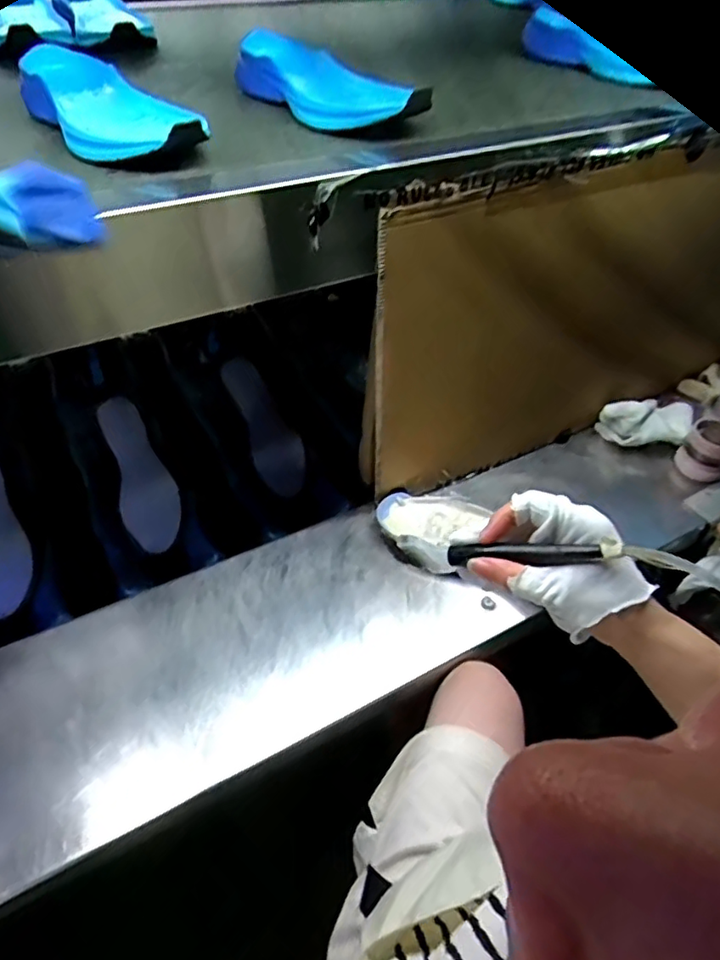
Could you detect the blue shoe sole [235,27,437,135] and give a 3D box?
[{"bbox_3d":[-0.041,-0.380,0.601,0.072,0.056,0.236,-28,53,-26],"label":"blue shoe sole"}]

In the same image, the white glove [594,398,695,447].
[{"bbox_3d":[0.419,-0.081,0.879,0.133,0.062,0.052,2,45,0],"label":"white glove"}]

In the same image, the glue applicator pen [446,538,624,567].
[{"bbox_3d":[0.111,0.047,0.402,0.113,0.014,0.013,-4,40,29],"label":"glue applicator pen"}]

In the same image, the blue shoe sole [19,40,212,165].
[{"bbox_3d":[-0.223,-0.323,0.533,0.088,0.047,0.252,-29,53,-27],"label":"blue shoe sole"}]

